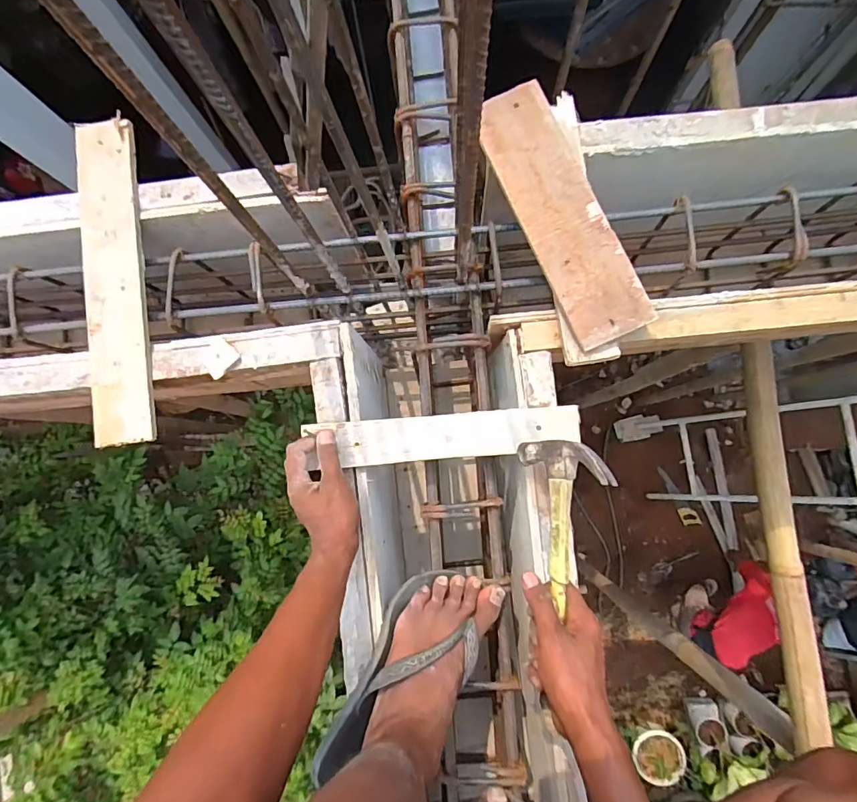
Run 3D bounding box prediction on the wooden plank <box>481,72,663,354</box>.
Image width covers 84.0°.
[{"bbox_3d":[0.161,-0.232,0.584,0.095,0.014,0.332,-24,83,0],"label":"wooden plank"}]

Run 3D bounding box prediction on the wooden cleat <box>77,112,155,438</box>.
[{"bbox_3d":[-0.422,-0.162,0.639,0.081,0.023,0.438,-8,83,2],"label":"wooden cleat"}]

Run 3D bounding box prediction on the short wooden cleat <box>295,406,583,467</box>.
[{"bbox_3d":[0.021,0.043,0.578,0.320,0.025,0.056,-5,84,1],"label":"short wooden cleat"}]

